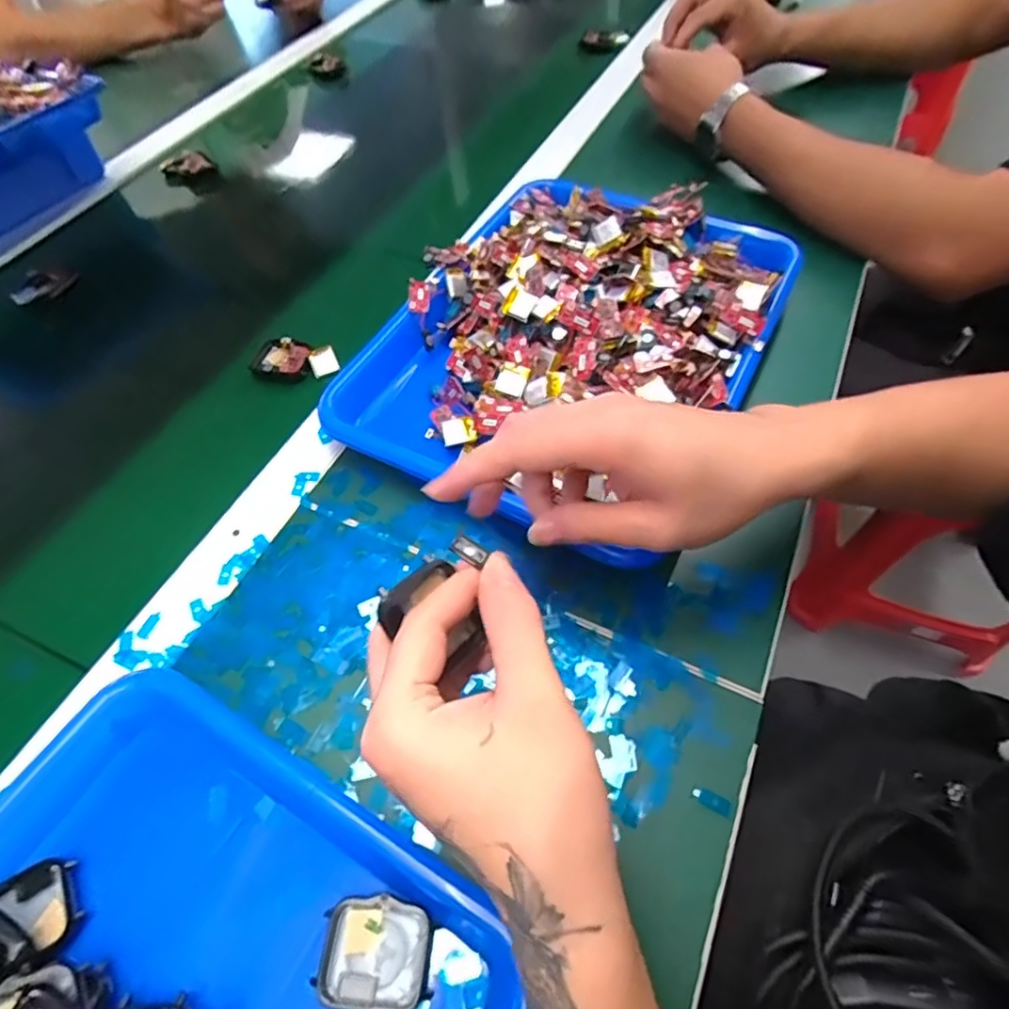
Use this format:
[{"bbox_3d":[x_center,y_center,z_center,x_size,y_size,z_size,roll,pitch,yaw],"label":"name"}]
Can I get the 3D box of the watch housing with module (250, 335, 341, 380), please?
[{"bbox_3d":[-0.163,-0.115,0.456,0.066,0.011,0.036,2,57,4],"label":"watch housing with module"}]

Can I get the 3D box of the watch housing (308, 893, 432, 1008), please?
[{"bbox_3d":[-0.055,0.191,0.248,0.045,0.008,0.038,2,57,4],"label":"watch housing"}]

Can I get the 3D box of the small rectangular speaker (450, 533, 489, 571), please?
[{"bbox_3d":[-0.014,0.018,0.227,0.014,0.006,0.008,26,62,18],"label":"small rectangular speaker"}]

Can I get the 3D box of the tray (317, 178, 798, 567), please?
[{"bbox_3d":[0.052,-0.135,0.424,0.254,0.056,0.336,25,61,17],"label":"tray"}]

